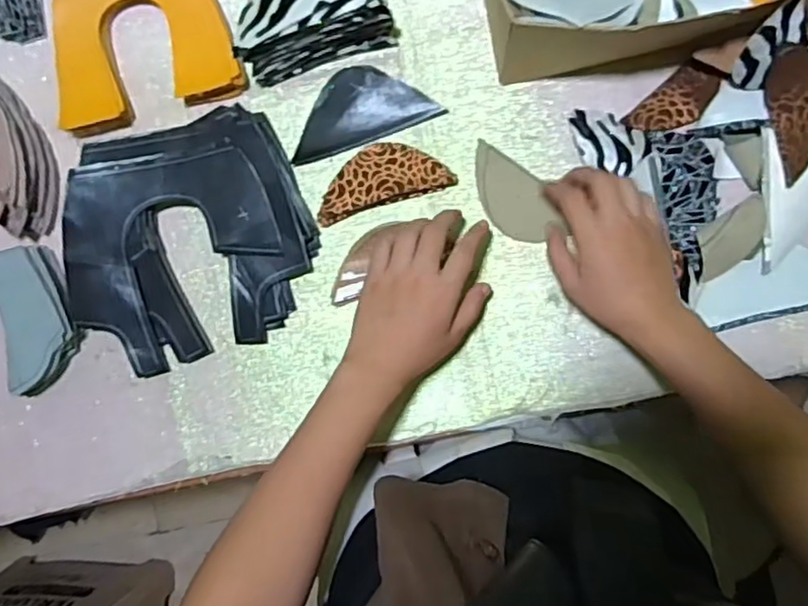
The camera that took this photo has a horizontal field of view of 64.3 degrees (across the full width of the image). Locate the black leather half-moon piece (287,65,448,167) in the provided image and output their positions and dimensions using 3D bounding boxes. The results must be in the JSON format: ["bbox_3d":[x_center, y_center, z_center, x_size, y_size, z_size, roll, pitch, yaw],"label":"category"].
[{"bbox_3d":[-0.038,-0.166,0.546,0.125,0.006,0.062,-17,88,5],"label":"black leather half-moon piece"}]

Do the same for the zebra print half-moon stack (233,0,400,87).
[{"bbox_3d":[-0.074,-0.229,0.519,0.120,0.068,0.053,-17,88,5],"label":"zebra print half-moon stack"}]

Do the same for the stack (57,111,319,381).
[{"bbox_3d":[-0.183,-0.051,0.543,0.203,0.033,0.187,-16,88,5],"label":"stack"}]

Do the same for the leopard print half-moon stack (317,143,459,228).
[{"bbox_3d":[-0.020,-0.106,0.542,0.115,0.016,0.050,-17,88,5],"label":"leopard print half-moon stack"}]

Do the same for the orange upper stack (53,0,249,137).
[{"bbox_3d":[-0.224,-0.219,0.548,0.155,0.026,0.124,-16,88,5],"label":"orange upper stack"}]

